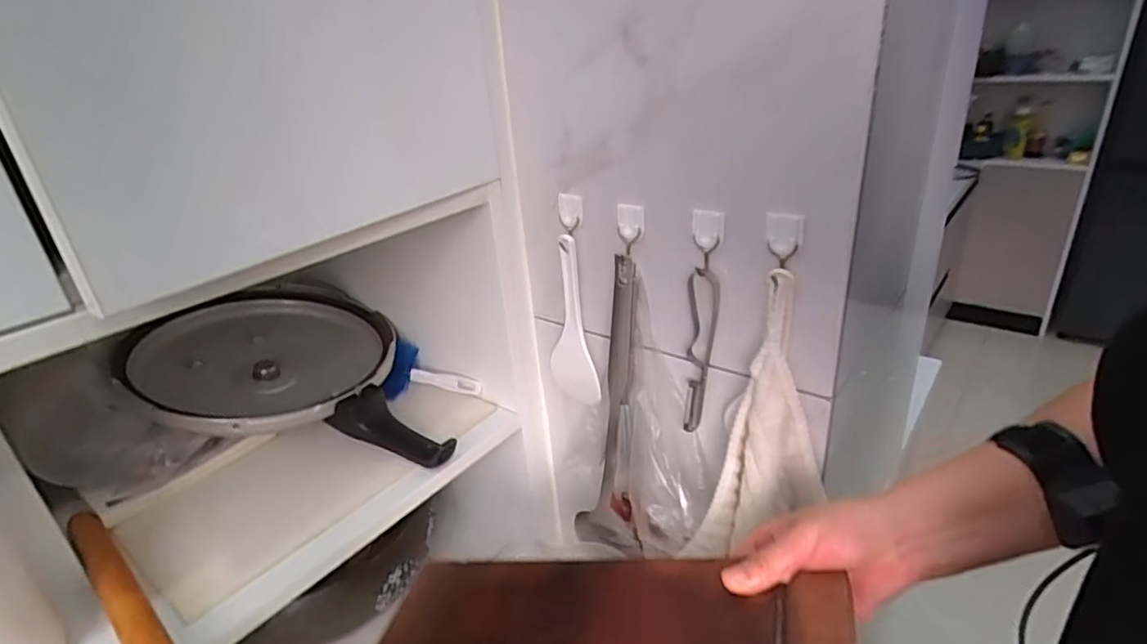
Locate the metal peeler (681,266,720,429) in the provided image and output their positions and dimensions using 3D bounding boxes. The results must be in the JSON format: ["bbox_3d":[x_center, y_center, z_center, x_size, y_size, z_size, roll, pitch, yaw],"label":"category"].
[{"bbox_3d":[0.113,0.029,0.530,0.024,0.161,0.017,11,30,27],"label":"metal peeler"}]

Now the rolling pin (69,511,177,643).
[{"bbox_3d":[-0.360,0.217,0.472,0.278,0.021,0.027,18,34,38],"label":"rolling pin"}]

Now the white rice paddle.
[{"bbox_3d":[-0.002,0.002,0.615,0.016,0.186,0.064,-22,32,-33],"label":"white rice paddle"}]

